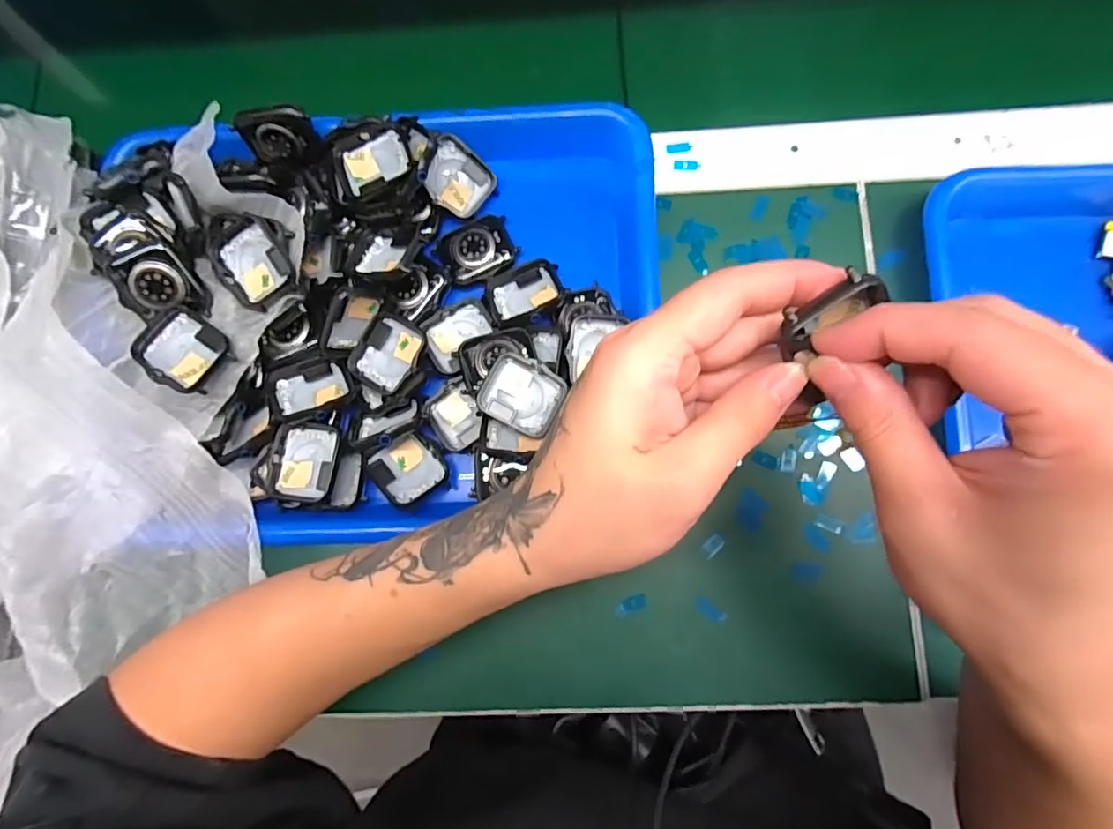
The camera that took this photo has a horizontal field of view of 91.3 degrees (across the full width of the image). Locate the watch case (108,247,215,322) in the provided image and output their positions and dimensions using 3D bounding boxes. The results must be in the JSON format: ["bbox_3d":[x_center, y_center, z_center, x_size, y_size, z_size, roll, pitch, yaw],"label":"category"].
[{"bbox_3d":[-0.215,-0.071,0.294,0.038,0.015,0.041,-27,111,-19],"label":"watch case"}]

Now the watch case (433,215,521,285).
[{"bbox_3d":[-0.048,-0.099,0.328,0.044,0.006,0.034,-25,81,0],"label":"watch case"}]

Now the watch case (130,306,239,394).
[{"bbox_3d":[-0.197,-0.033,0.291,0.044,0.017,0.037,33,85,7],"label":"watch case"}]

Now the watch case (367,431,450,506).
[{"bbox_3d":[-0.085,0.031,0.309,0.038,0.009,0.036,39,58,18],"label":"watch case"}]

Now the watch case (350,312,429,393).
[{"bbox_3d":[-0.097,-0.035,0.312,0.038,0.009,0.043,26,84,7],"label":"watch case"}]

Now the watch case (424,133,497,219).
[{"bbox_3d":[-0.060,-0.142,0.328,0.040,0.016,0.037,34,87,-19],"label":"watch case"}]

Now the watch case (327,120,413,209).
[{"bbox_3d":[-0.105,-0.142,0.312,0.048,0.021,0.043,-14,81,1],"label":"watch case"}]

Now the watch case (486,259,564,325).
[{"bbox_3d":[-0.018,-0.073,0.322,0.044,0.015,0.032,-18,81,1],"label":"watch case"}]

